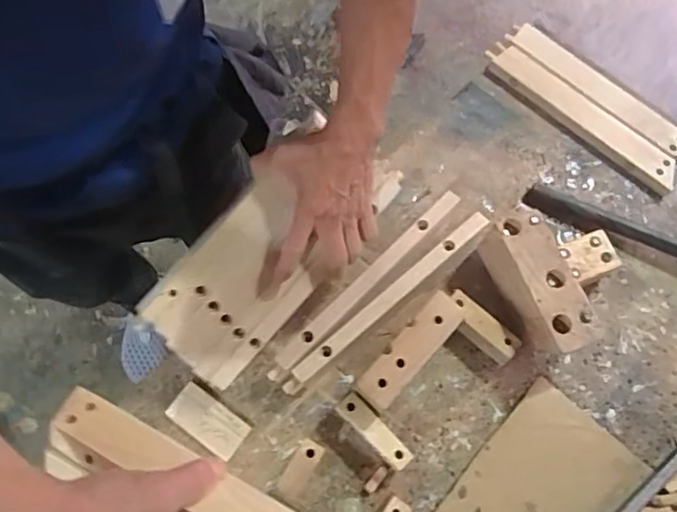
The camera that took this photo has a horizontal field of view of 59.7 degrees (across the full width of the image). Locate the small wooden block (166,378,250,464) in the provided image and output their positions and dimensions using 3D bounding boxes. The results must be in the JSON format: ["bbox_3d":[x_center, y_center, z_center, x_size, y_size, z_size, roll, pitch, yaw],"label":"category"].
[{"bbox_3d":[-0.145,0.182,0.658,0.088,0.012,0.045,35,72,10],"label":"small wooden block"}]

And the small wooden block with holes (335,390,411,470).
[{"bbox_3d":[0.038,0.193,0.646,0.026,0.041,0.092,-40,76,-15],"label":"small wooden block with holes"}]

